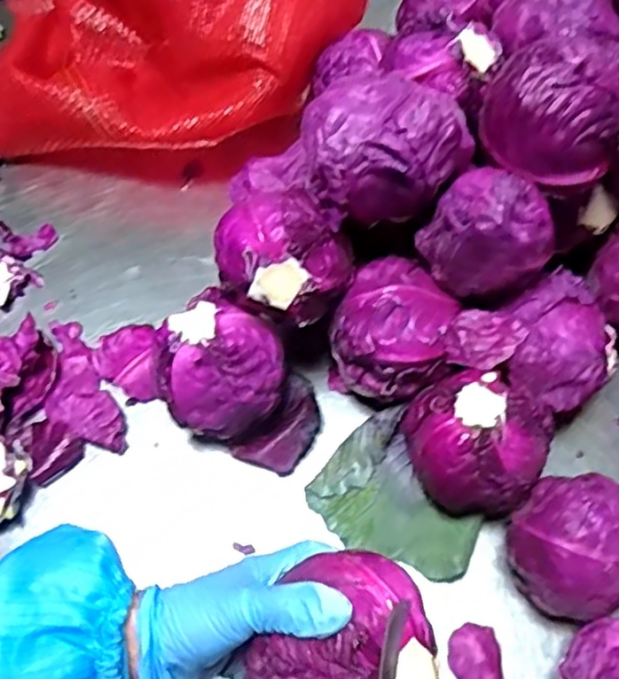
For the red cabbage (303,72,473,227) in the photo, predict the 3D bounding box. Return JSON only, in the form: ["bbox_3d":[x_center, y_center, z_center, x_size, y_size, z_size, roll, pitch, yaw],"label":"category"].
[{"bbox_3d":[0.061,-0.157,0.528,0.126,0.085,0.110,-14,59,-5],"label":"red cabbage"}]

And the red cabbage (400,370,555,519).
[{"bbox_3d":[0.129,0.082,0.514,0.106,0.081,0.095,20,62,15],"label":"red cabbage"}]

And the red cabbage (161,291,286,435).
[{"bbox_3d":[-0.076,0.022,0.575,0.105,0.093,0.112,-7,59,-1],"label":"red cabbage"}]

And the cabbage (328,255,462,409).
[{"bbox_3d":[0.075,-0.001,0.568,0.096,0.107,0.097,-1,59,2],"label":"cabbage"}]

